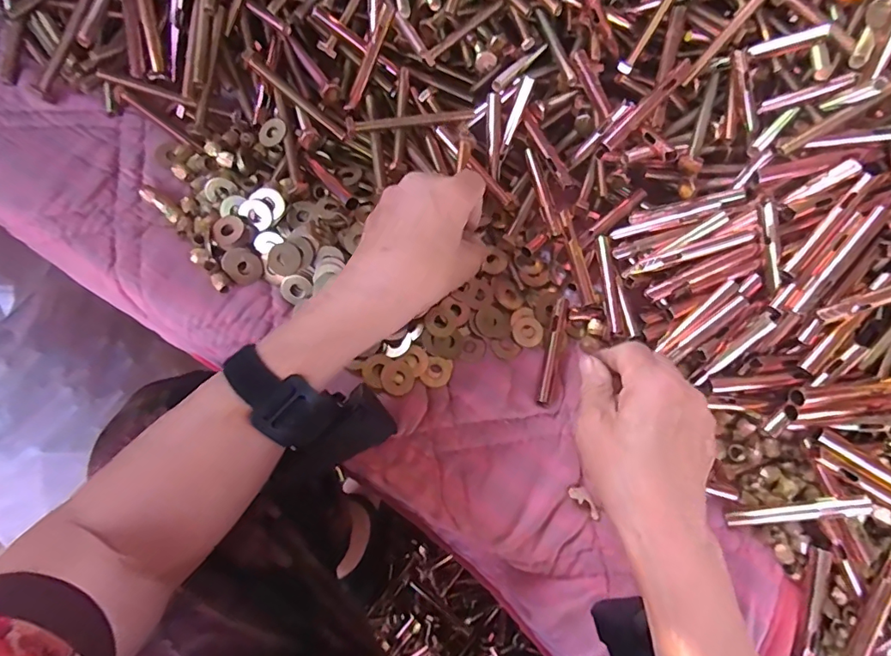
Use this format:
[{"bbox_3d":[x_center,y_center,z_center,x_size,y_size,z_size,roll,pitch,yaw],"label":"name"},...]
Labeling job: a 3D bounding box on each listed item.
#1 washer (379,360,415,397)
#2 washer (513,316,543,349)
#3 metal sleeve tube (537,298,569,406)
[{"bbox_3d":[-0.035,0.037,0.359,0.024,0.005,0.025,1,72,-2],"label":"washer"},{"bbox_3d":[0.065,0.003,0.385,0.023,0.004,0.024,31,74,8],"label":"washer"},{"bbox_3d":[0.083,0.018,0.377,0.010,0.010,0.083,14,72,2],"label":"metal sleeve tube"}]

